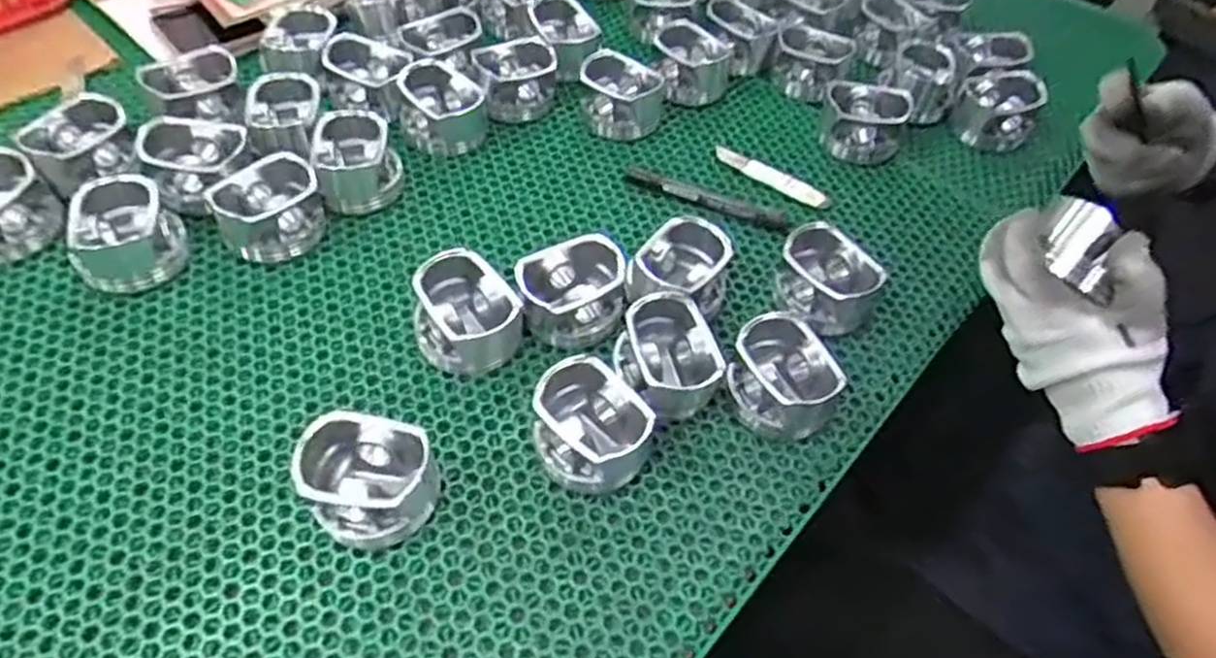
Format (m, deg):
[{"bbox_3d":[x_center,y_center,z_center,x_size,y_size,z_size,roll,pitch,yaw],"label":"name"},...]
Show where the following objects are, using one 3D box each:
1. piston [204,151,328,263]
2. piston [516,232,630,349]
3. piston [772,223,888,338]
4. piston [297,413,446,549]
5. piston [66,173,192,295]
[{"bbox_3d":[-0.258,-0.092,0.582,0.073,0.047,0.065,-19,58,-19],"label":"piston"},{"bbox_3d":[-0.025,-0.026,0.553,0.076,0.050,0.062,-19,58,-19],"label":"piston"},{"bbox_3d":[0.165,-0.040,0.578,0.075,0.054,0.063,38,59,21],"label":"piston"},{"bbox_3d":[-0.142,0.090,0.454,0.074,0.050,0.065,1,53,-5],"label":"piston"},{"bbox_3d":[-0.354,-0.071,0.554,0.074,0.049,0.074,-24,59,-21],"label":"piston"}]

